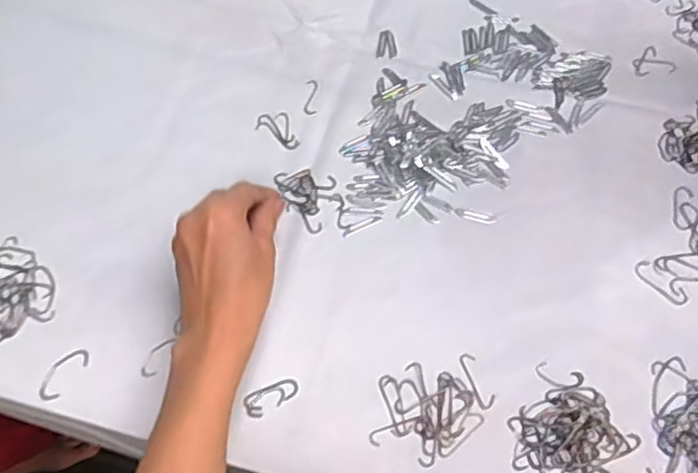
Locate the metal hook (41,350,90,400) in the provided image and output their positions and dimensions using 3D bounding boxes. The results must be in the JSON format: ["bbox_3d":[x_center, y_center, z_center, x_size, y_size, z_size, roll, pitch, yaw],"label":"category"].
[{"bbox_3d":[-0.205,0.097,0.463,0.019,0.004,0.041,32,66,12],"label":"metal hook"}]

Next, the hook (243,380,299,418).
[{"bbox_3d":[-0.055,0.114,0.462,0.039,0.004,0.018,-21,66,-13],"label":"hook"}]

